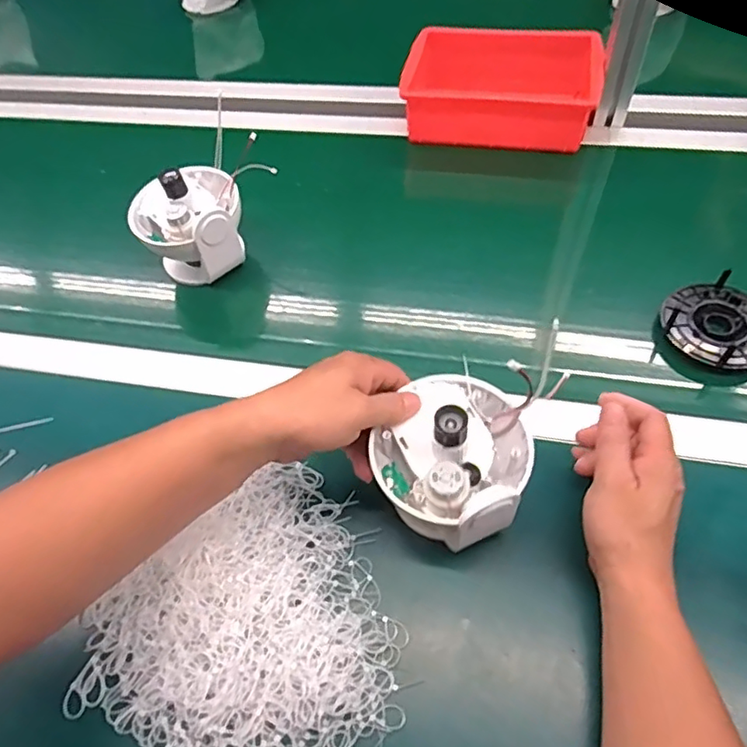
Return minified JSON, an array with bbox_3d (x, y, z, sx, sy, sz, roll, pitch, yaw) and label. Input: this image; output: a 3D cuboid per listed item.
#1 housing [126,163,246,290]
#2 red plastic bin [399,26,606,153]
[{"bbox_3d":[-0.198,-0.162,0.633,0.114,0.104,0.107,-29,57,-15],"label":"housing"},{"bbox_3d":[0.167,-0.377,0.758,0.244,0.070,0.155,10,56,11],"label":"red plastic bin"}]

